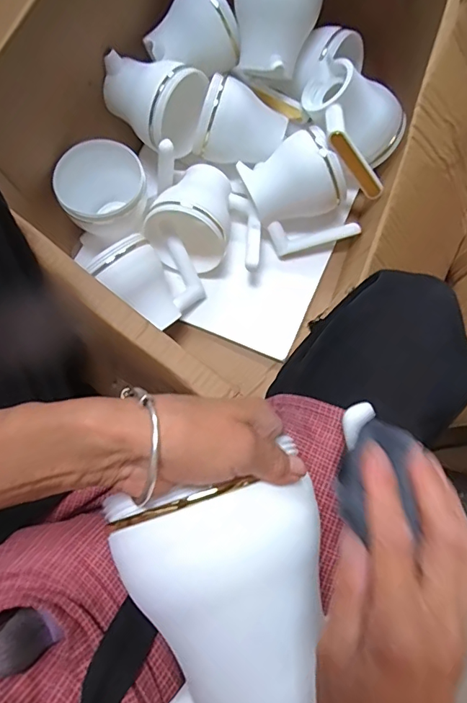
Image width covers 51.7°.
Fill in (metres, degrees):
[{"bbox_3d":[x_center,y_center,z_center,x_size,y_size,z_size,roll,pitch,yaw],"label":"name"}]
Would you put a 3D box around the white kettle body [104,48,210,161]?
[{"bbox_3d":[-0.134,-0.402,0.794,0.161,0.132,0.114,14,76,4],"label":"white kettle body"}]

